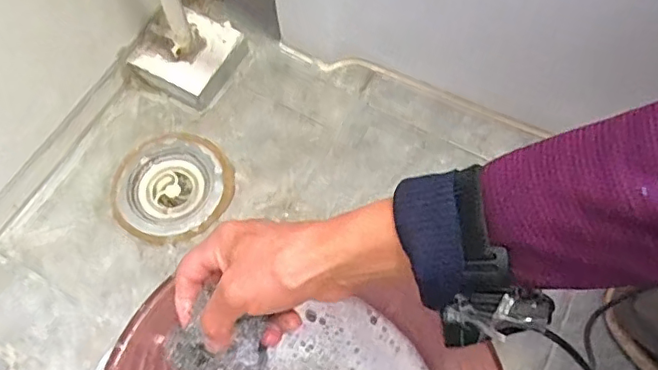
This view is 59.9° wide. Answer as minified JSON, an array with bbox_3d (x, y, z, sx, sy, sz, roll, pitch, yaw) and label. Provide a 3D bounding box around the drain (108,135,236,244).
[{"bbox_3d":[-0.178,0.004,0.654,0.130,0.023,0.133,0,64,0],"label":"drain"}]

